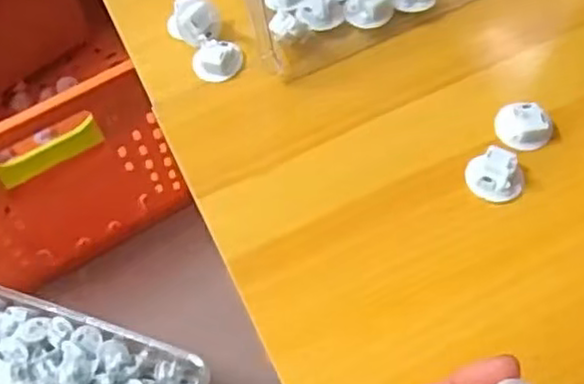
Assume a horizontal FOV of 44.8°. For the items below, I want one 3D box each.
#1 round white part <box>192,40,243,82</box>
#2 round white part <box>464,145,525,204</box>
[{"bbox_3d":[-0.050,-0.089,0.473,0.032,0.013,0.026,-3,59,3],"label":"round white part"},{"bbox_3d":[0.118,-0.010,0.408,0.029,0.016,0.029,-2,59,4],"label":"round white part"}]

